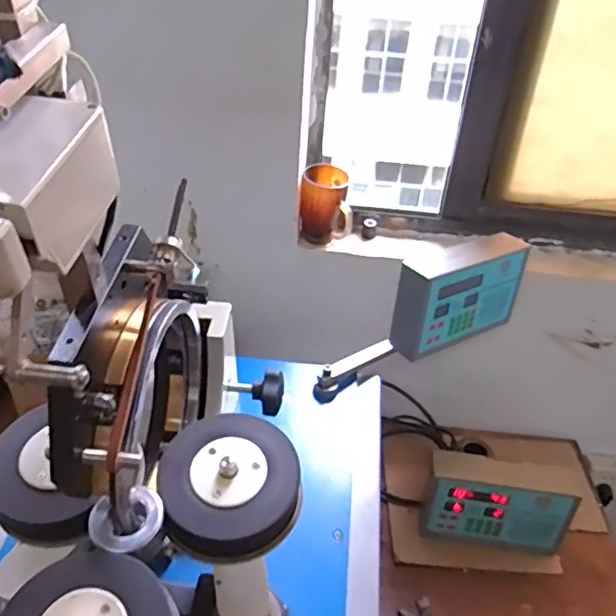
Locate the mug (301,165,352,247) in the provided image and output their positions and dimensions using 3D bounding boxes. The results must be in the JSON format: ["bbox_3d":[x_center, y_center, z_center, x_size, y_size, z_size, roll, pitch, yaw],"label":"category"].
[{"bbox_3d":[0.035,-0.174,1.018,0.090,0.118,0.071,8,36,5],"label":"mug"}]

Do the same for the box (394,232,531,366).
[{"bbox_3d":[0.241,-0.021,0.931,0.228,0.143,0.058,-18,41,-27],"label":"box"}]

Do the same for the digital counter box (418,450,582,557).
[{"bbox_3d":[0.311,0.327,0.979,0.229,0.159,0.072,8,36,5],"label":"digital counter box"}]

